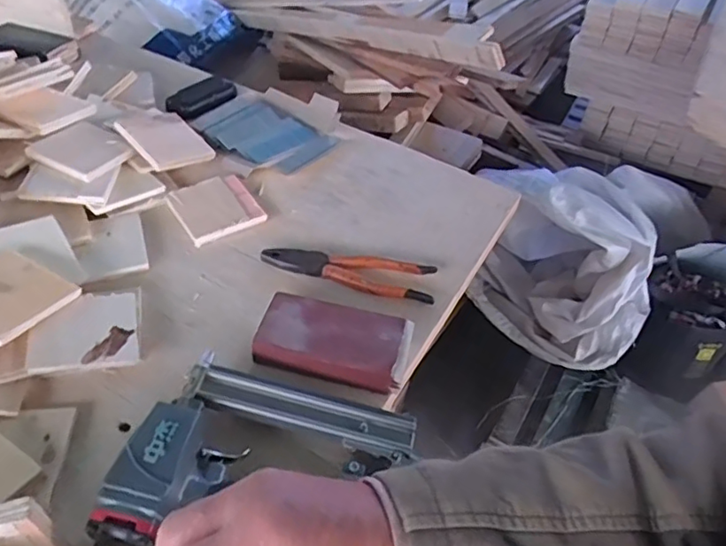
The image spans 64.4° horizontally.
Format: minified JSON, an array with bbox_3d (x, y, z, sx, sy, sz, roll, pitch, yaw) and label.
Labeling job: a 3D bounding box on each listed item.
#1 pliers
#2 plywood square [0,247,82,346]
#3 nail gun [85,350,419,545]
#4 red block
[{"bbox_3d":[-0.018,-0.003,0.661,0.196,0.015,0.050,9,45,3],"label":"pliers"},{"bbox_3d":[-0.343,0.019,0.558,0.095,0.011,0.101,29,38,7],"label":"plywood square"},{"bbox_3d":[-0.075,0.156,0.473,0.206,0.057,0.195,15,46,9],"label":"nail gun"},{"bbox_3d":[-0.029,0.068,0.574,0.149,0.037,0.076,13,46,7],"label":"red block"}]

